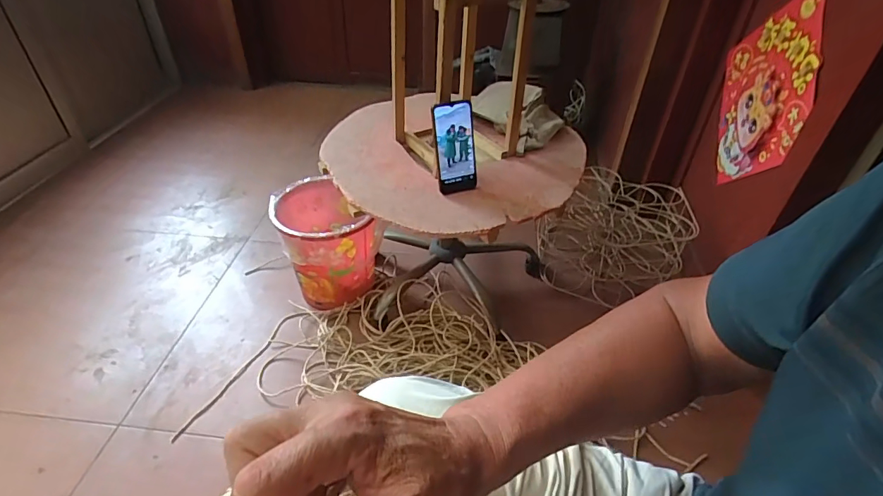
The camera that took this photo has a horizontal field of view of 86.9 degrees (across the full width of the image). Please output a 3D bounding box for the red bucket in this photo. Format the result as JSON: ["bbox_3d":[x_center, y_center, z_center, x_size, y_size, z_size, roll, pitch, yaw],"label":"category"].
[{"bbox_3d":[-0.277,-0.008,1.174,0.232,0.270,0.233,1,40,-1],"label":"red bucket"}]

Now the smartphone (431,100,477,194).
[{"bbox_3d":[0.026,-0.188,0.875,0.080,0.167,0.013,-15,27,-17],"label":"smartphone"}]

